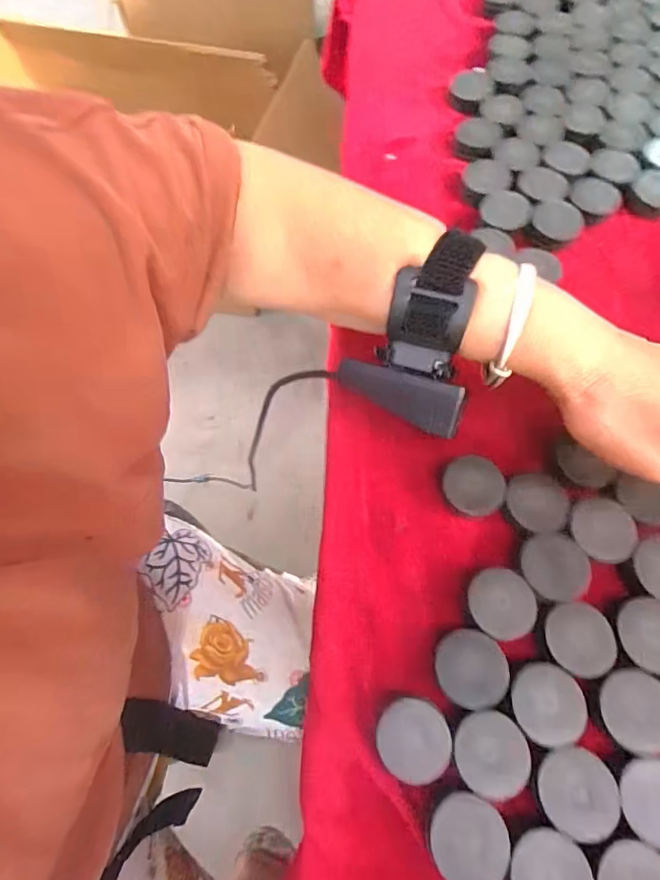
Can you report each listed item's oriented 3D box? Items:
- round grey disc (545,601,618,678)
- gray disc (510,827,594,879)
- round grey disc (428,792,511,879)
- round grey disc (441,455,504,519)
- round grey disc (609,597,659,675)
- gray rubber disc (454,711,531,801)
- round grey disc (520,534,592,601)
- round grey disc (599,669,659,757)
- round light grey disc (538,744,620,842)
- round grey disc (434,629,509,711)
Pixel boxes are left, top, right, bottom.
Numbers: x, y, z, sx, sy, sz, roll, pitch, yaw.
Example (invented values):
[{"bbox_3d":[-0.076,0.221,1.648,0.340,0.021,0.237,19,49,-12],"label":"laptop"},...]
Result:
[{"bbox_3d":[0.119,0.095,0.224,0.030,0.004,0.032,-1,68,2],"label":"round grey disc"},{"bbox_3d":[0.090,0.178,0.189,0.031,0.004,0.032,-1,68,2],"label":"gray disc"},{"bbox_3d":[0.058,0.167,0.195,0.031,0.004,0.032,-1,68,2],"label":"round grey disc"},{"bbox_3d":[0.078,0.024,0.254,0.031,0.005,0.032,-1,68,2],"label":"round grey disc"},{"bbox_3d":[0.153,0.092,0.221,0.035,0.004,0.033,-1,68,2],"label":"round grey disc"},{"bbox_3d":[0.072,0.138,0.207,0.032,0.004,0.032,-1,68,2],"label":"gray rubber disc"},{"bbox_3d":[0.114,0.064,0.237,0.032,0.004,0.032,-1,68,2],"label":"round grey disc"},{"bbox_3d":[0.139,0.121,0.210,0.033,0.004,0.032,-1,68,2],"label":"round grey disc"},{"bbox_3d":[0.106,0.150,0.199,0.031,0.004,0.031,-1,68,2],"label":"round light grey disc"},{"bbox_3d":[0.067,0.108,0.222,0.032,0.004,0.033,-1,68,2],"label":"round grey disc"}]

